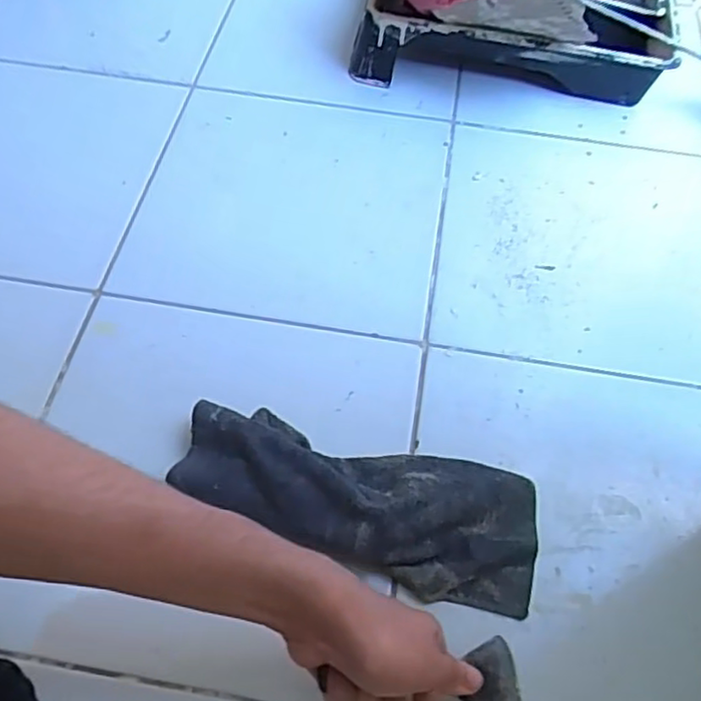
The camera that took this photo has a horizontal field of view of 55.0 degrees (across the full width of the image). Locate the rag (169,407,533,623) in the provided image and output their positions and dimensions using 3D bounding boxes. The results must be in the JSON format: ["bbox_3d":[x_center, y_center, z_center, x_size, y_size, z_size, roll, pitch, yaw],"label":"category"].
[{"bbox_3d":[0.005,0.109,0.491,0.264,0.046,0.101,11,58,5],"label":"rag"}]

